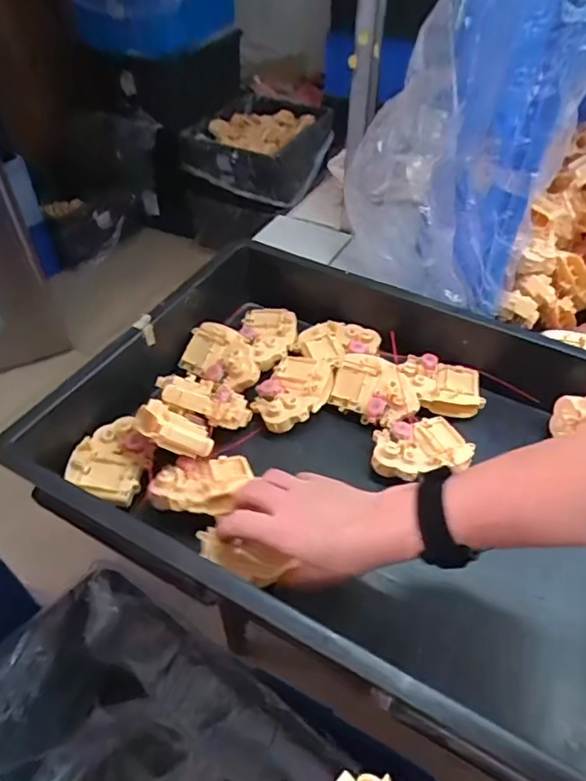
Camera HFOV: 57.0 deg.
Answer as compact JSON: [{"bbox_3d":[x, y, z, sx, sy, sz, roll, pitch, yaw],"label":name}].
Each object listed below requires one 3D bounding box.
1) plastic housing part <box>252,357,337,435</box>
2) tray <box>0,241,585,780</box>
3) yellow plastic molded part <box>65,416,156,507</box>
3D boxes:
[{"bbox_3d":[0.003,-0.002,0.613,0.075,0.031,0.105,24,50,22],"label":"plastic housing part"},{"bbox_3d":[0.066,0.056,0.544,0.634,0.108,0.441,18,48,17],"label":"tray"},{"bbox_3d":[-0.181,0.068,0.541,0.069,0.022,0.085,8,46,8],"label":"yellow plastic molded part"}]

